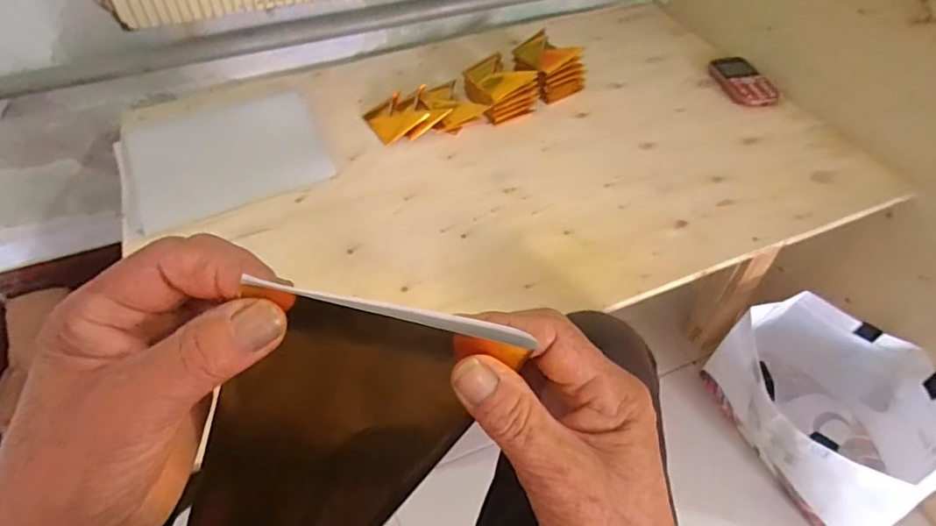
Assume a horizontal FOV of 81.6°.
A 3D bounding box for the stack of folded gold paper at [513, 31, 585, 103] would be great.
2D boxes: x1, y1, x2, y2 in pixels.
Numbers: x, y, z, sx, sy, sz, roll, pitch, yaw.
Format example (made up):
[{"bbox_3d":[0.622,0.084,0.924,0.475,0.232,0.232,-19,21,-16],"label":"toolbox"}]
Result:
[{"bbox_3d":[0.124,-0.317,0.886,0.097,0.072,0.106,-26,55,-20],"label":"stack of folded gold paper"}]

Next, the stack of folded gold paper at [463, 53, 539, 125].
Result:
[{"bbox_3d":[0.046,-0.276,0.847,0.085,0.062,0.104,-27,55,-21],"label":"stack of folded gold paper"}]

